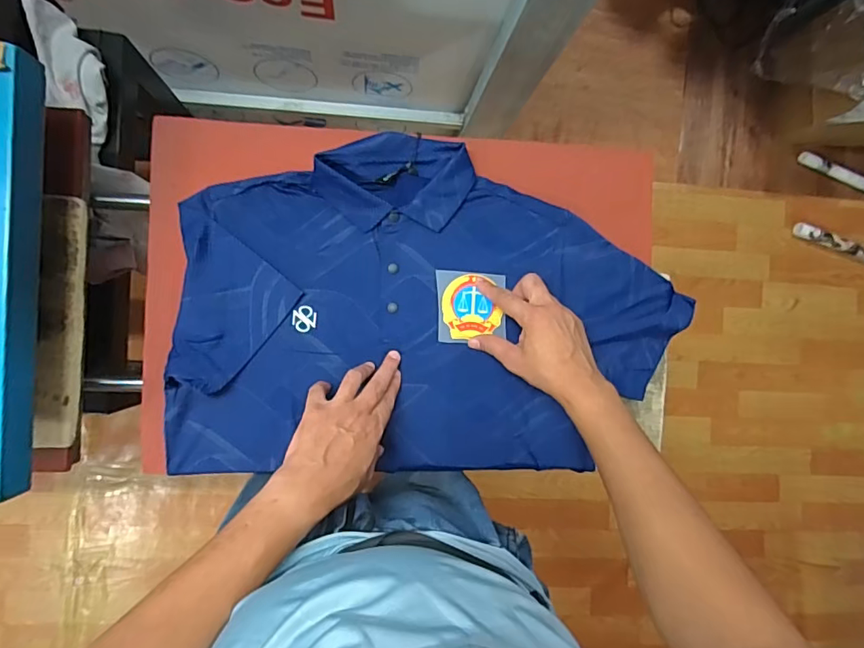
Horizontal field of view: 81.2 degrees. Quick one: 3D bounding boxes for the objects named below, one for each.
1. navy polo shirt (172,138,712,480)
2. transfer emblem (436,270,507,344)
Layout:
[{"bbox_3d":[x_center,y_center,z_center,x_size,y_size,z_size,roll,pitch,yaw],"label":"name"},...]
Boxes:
[{"bbox_3d":[0.003,-0.019,0.593,0.585,0.041,0.379,1,87,-5],"label":"navy polo shirt"},{"bbox_3d":[0.047,-0.022,0.603,0.081,0.006,0.083,-2,87,-5],"label":"transfer emblem"}]

